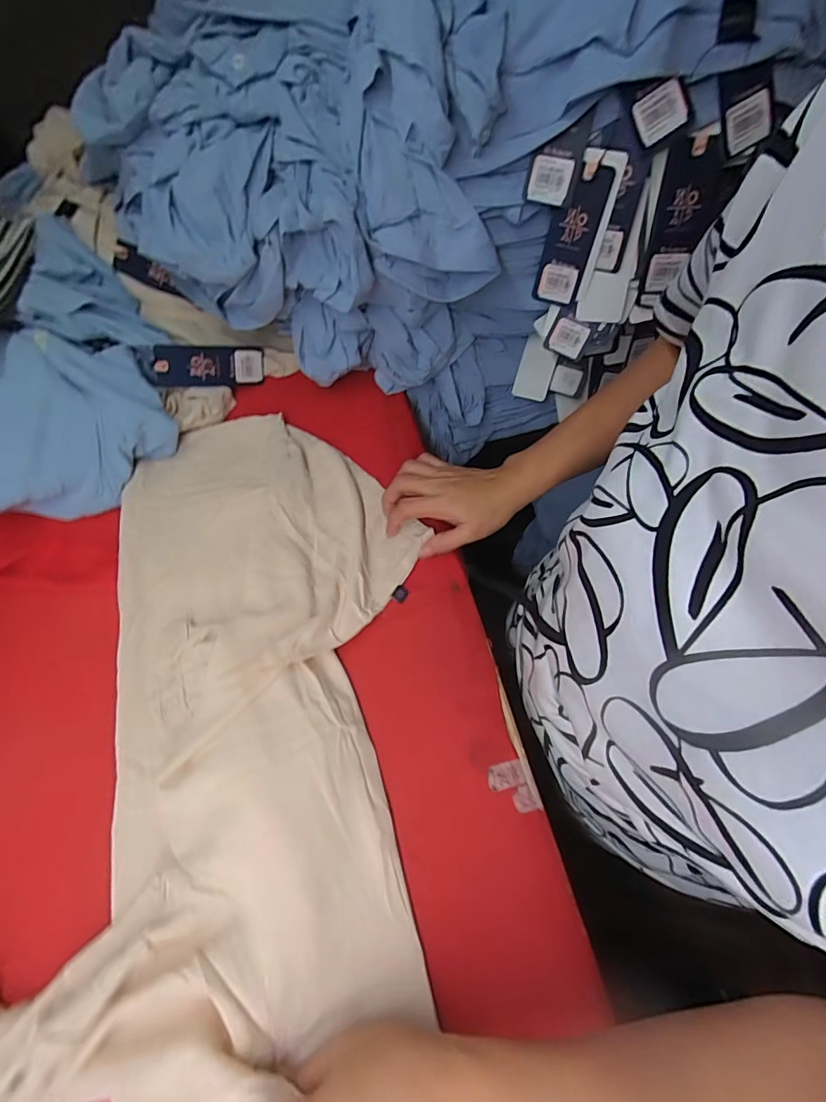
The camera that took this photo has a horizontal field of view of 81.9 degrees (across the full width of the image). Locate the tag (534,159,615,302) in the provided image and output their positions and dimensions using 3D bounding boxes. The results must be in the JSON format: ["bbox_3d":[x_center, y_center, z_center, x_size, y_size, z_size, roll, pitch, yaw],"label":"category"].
[{"bbox_3d":[0.149,-0.295,0.453,0.044,0.114,0.008,18,53,9],"label":"tag"}]

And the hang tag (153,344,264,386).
[{"bbox_3d":[-0.231,-0.214,0.549,0.117,0.042,0.004,-15,31,-33],"label":"hang tag"}]

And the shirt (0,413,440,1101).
[{"bbox_3d":[-0.206,0.134,0.392,0.421,0.047,0.603,-9,63,-3],"label":"shirt"}]

